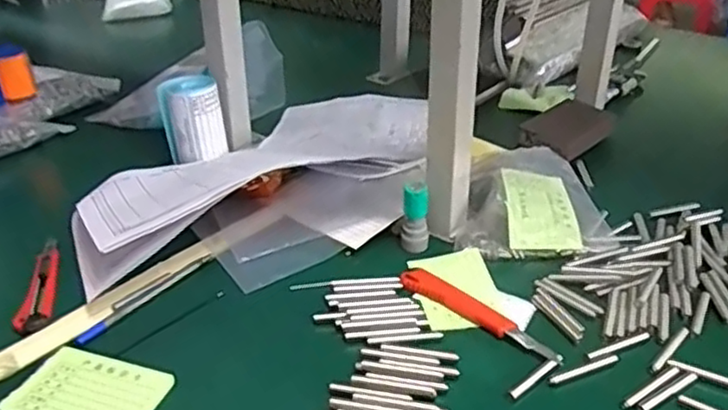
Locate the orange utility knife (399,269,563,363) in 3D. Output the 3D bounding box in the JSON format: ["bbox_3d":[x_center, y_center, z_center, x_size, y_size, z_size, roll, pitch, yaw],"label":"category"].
[{"bbox_3d":[0.092,0.085,0.552,0.145,0.009,0.025,23,38,34],"label":"orange utility knife"}]

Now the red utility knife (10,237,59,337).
[{"bbox_3d":[-0.278,0.067,0.599,0.022,0.017,0.132,-8,32,-11],"label":"red utility knife"}]

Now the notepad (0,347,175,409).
[{"bbox_3d":[-0.192,0.132,0.480,0.097,0.009,0.067,11,33,18],"label":"notepad"}]

